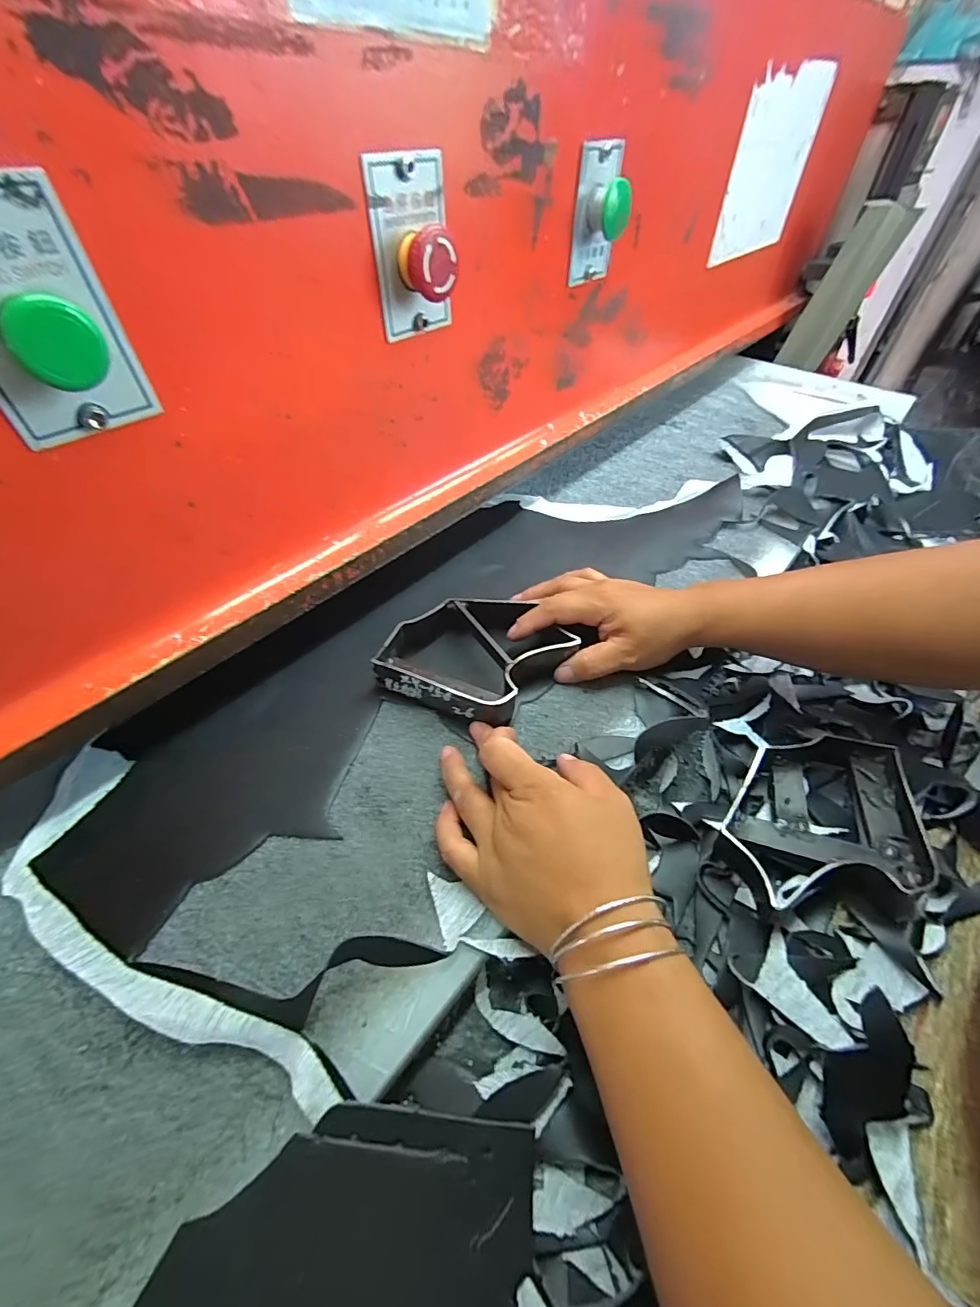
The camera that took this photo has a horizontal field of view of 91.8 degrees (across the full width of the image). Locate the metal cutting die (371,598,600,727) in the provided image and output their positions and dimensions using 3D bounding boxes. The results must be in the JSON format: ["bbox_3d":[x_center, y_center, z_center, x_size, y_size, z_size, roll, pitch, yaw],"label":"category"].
[{"bbox_3d":[-0.006,0.001,0.376,0.131,0.039,0.116,21,53,13],"label":"metal cutting die"}]

